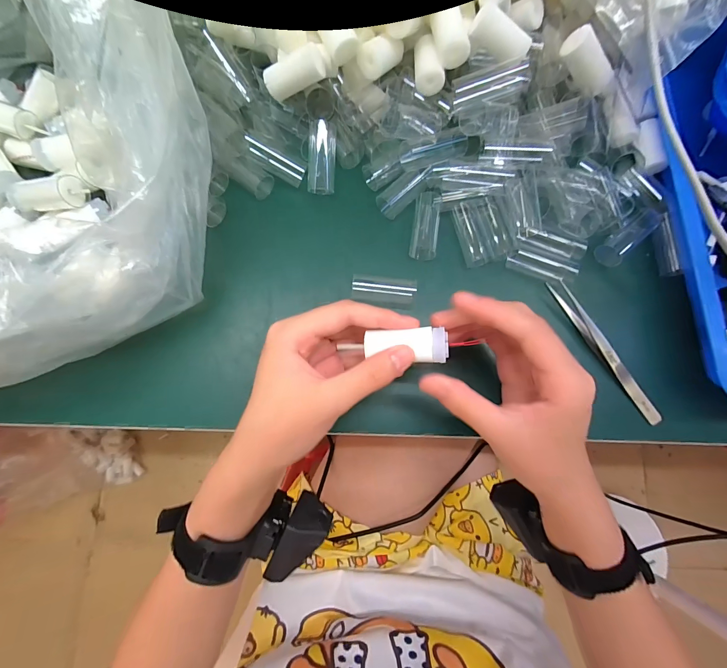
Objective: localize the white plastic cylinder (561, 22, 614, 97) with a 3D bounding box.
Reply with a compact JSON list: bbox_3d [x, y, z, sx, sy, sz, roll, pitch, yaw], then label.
[{"bbox_3d":[0.155,-0.186,0.233,0.042,0.017,0.015,39,80,-23],"label":"white plastic cylinder"}]

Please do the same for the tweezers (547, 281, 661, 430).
[{"bbox_3d":[0.185,0.013,0.258,0.010,0.014,0.126,-34,84,-7],"label":"tweezers"}]

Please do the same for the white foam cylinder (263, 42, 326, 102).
[{"bbox_3d":[-0.048,-0.179,0.233,0.041,0.016,0.018,-15,81,18],"label":"white foam cylinder"}]

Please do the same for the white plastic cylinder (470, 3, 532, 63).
[{"bbox_3d":[0.094,-0.203,0.230,0.042,0.015,0.019,23,80,-12],"label":"white plastic cylinder"}]

